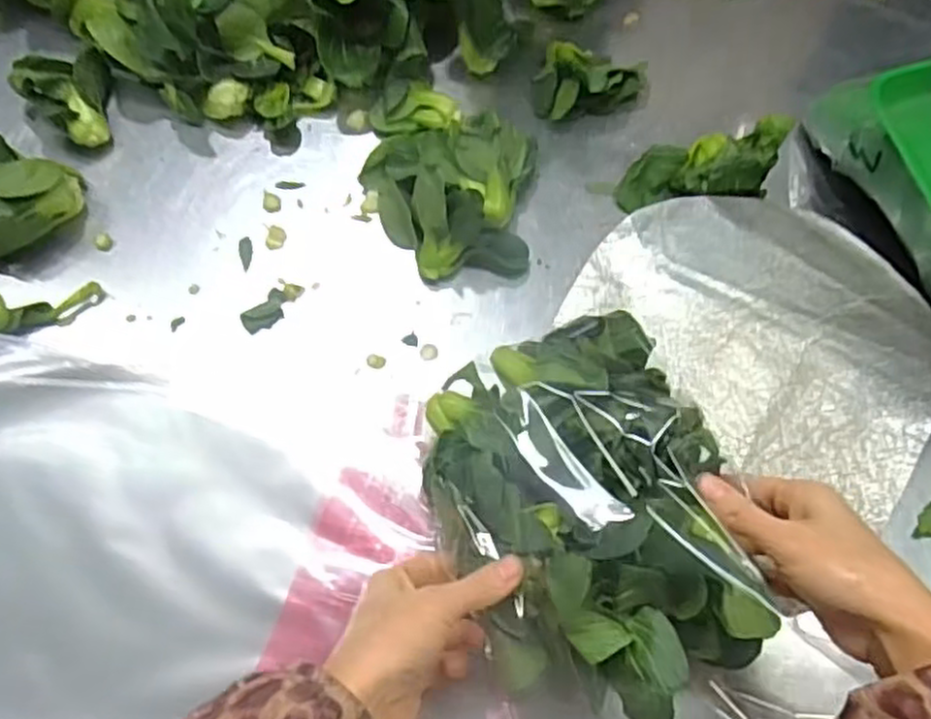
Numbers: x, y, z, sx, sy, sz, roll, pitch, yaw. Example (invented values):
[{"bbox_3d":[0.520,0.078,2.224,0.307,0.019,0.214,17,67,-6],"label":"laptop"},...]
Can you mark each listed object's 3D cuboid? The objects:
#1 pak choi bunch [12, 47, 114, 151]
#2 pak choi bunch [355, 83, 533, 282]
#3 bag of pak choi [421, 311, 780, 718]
[{"bbox_3d":[-0.312,-0.215,0.600,0.074,0.051,0.075,41,71,15],"label":"pak choi bunch"},{"bbox_3d":[-0.013,-0.153,0.579,0.136,0.056,0.178,4,66,1],"label":"pak choi bunch"},{"bbox_3d":[0.068,0.080,0.412,0.158,0.065,0.211,-19,68,-6],"label":"bag of pak choi"}]

